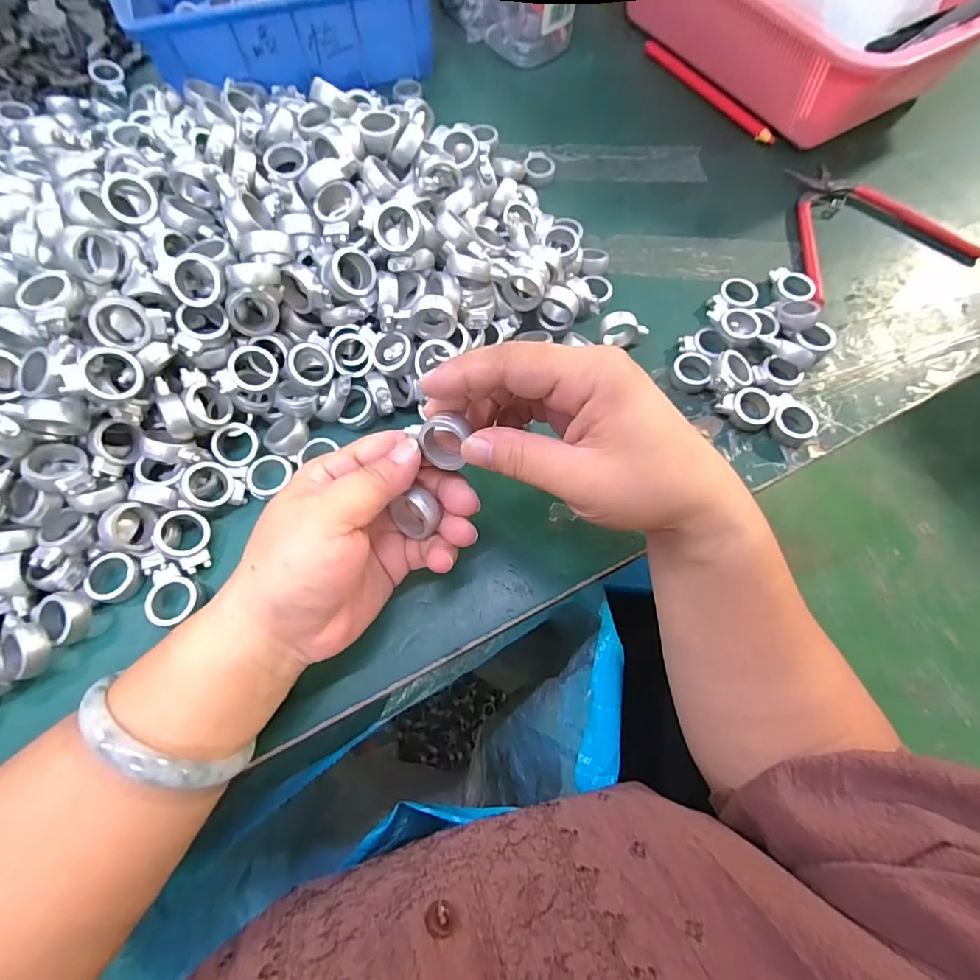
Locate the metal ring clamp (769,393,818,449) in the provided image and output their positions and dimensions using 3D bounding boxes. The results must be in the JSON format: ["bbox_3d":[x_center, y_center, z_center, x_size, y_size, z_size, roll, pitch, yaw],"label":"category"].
[{"bbox_3d":[0.185,-0.042,0.301,0.029,0.012,0.031,-41,74,-17],"label":"metal ring clamp"}]

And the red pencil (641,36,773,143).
[{"bbox_3d":[0.192,-0.357,0.437,0.012,0.010,0.164,-30,71,-12],"label":"red pencil"}]

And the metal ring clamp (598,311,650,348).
[{"bbox_3d":[0.086,-0.102,0.320,0.032,0.025,0.013,7,67,1],"label":"metal ring clamp"}]

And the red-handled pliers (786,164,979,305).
[{"bbox_3d":[0.277,-0.204,0.370,0.141,0.011,0.121,-17,69,-9],"label":"red-handled pliers"}]

